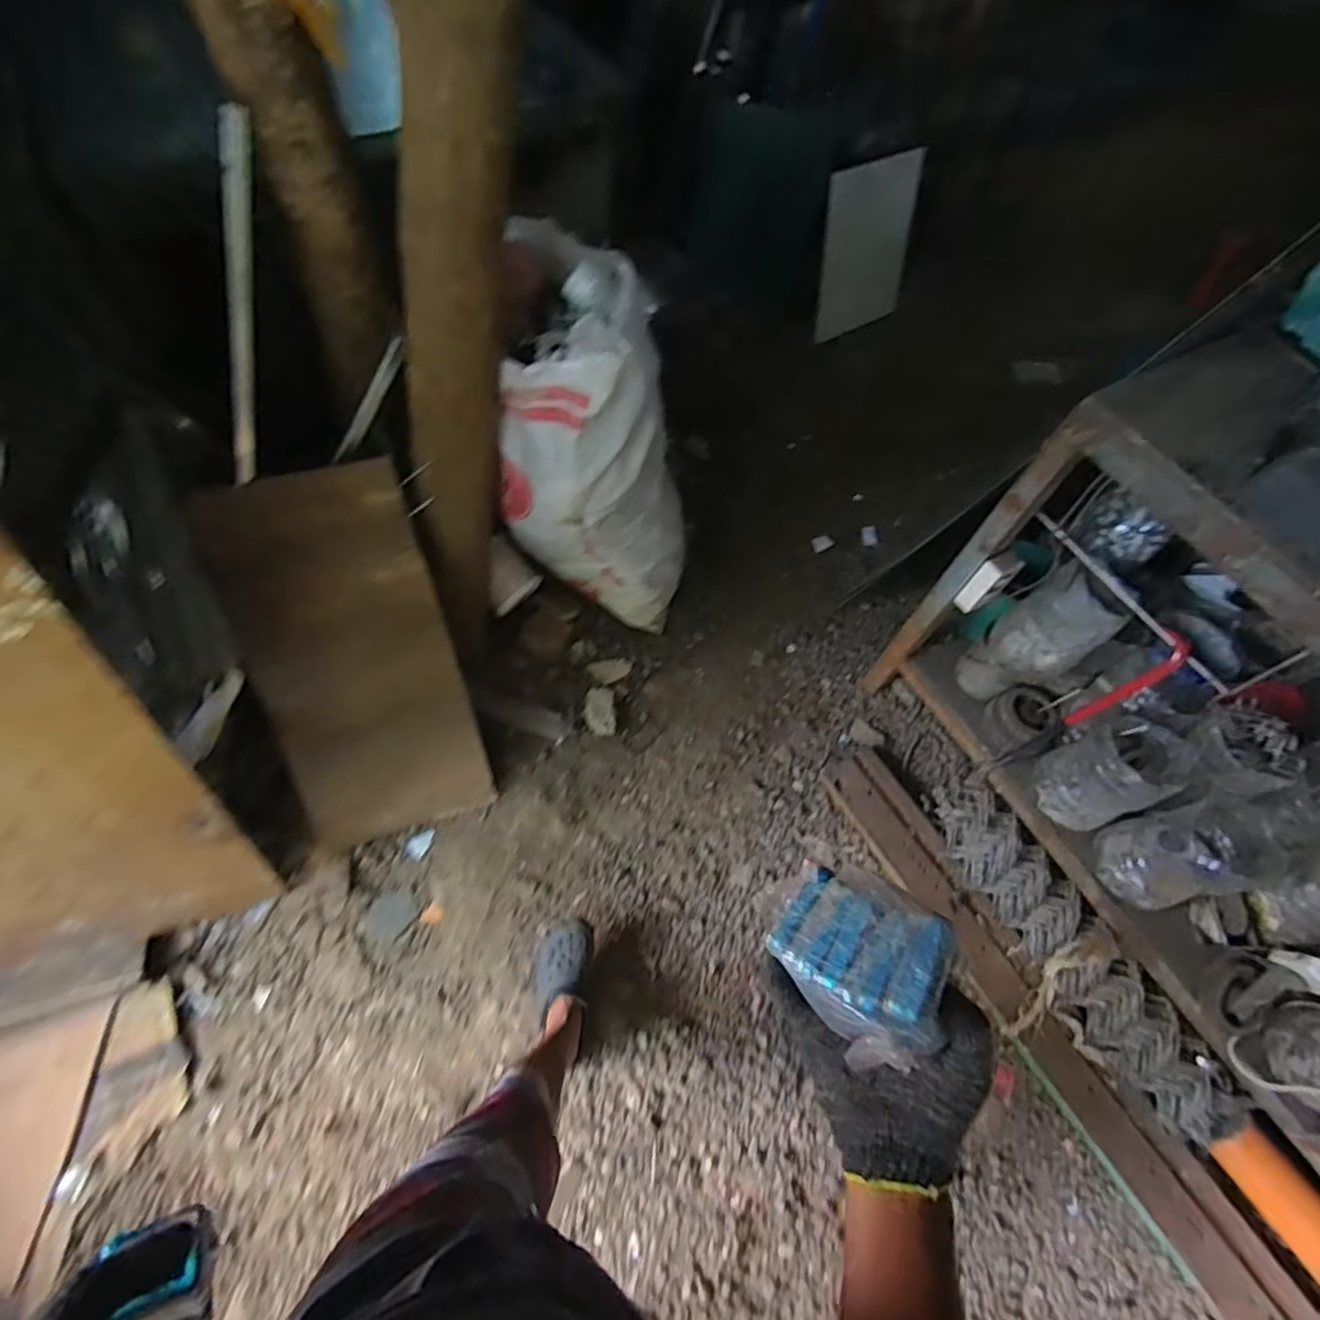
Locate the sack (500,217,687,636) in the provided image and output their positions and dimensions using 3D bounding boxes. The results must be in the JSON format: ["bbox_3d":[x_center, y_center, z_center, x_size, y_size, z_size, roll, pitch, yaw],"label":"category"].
[{"bbox_3d":[-0.126,-0.428,1.421,0.374,0.828,0.309,10,60,1],"label":"sack"}]

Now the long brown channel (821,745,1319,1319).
[{"bbox_3d":[0.802,0.739,1.339,0.157,0.071,1.309,-27,66,-17],"label":"long brown channel"}]

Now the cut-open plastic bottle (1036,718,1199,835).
[{"bbox_3d":[0.913,0.232,1.295,0.189,0.216,0.170,-19,63,-15],"label":"cut-open plastic bottle"}]

